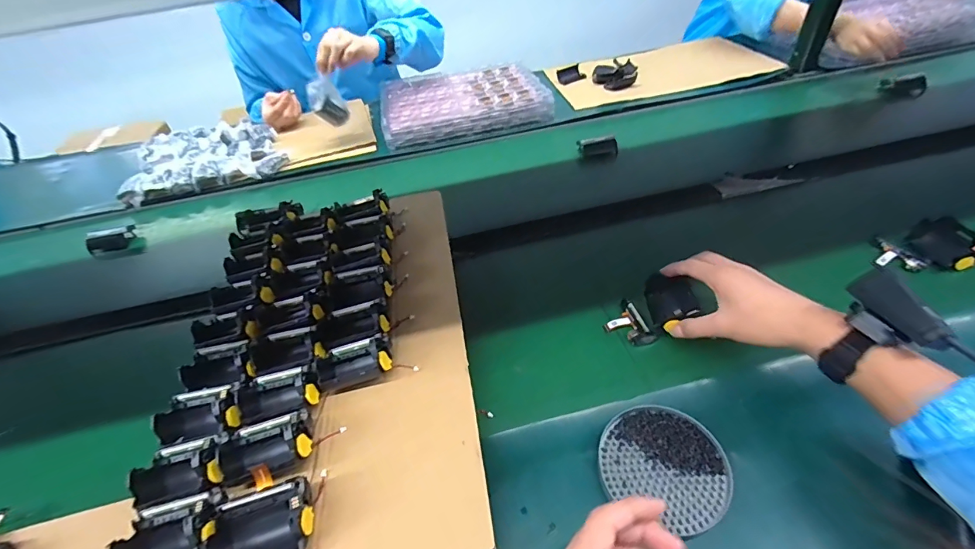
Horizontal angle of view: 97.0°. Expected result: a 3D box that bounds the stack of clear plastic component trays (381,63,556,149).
[{"bbox_3d":[-0.069,-0.423,1.057,0.383,0.057,0.315,-14,45,-7],"label":"stack of clear plastic component trays"}]

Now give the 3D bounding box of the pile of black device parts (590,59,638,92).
[{"bbox_3d":[0.331,-0.527,1.122,0.111,0.034,0.150,4,45,11],"label":"pile of black device parts"}]

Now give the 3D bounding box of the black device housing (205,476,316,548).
[{"bbox_3d":[-0.182,0.205,0.349,0.074,0.043,0.051,-15,45,-8],"label":"black device housing"}]

